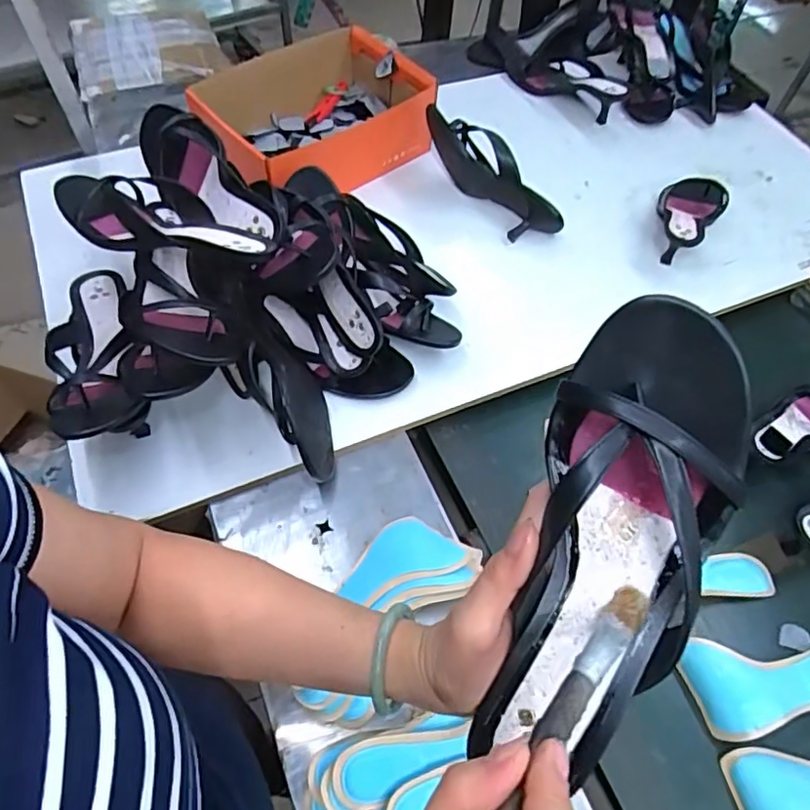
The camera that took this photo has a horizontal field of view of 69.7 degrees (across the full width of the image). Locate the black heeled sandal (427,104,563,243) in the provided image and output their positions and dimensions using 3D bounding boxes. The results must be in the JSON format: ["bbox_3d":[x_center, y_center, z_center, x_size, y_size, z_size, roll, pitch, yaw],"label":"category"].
[{"bbox_3d":[0.118,-0.329,0.842,0.060,0.102,0.239,-37,67,-23],"label":"black heeled sandal"}]

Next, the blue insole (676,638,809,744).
[{"bbox_3d":[0.361,0.258,0.564,0.181,0.028,0.083,-11,60,-11],"label":"blue insole"}]

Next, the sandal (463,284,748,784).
[{"bbox_3d":[0.102,0.071,0.273,0.088,0.052,0.231,15,95,6],"label":"sandal"}]

